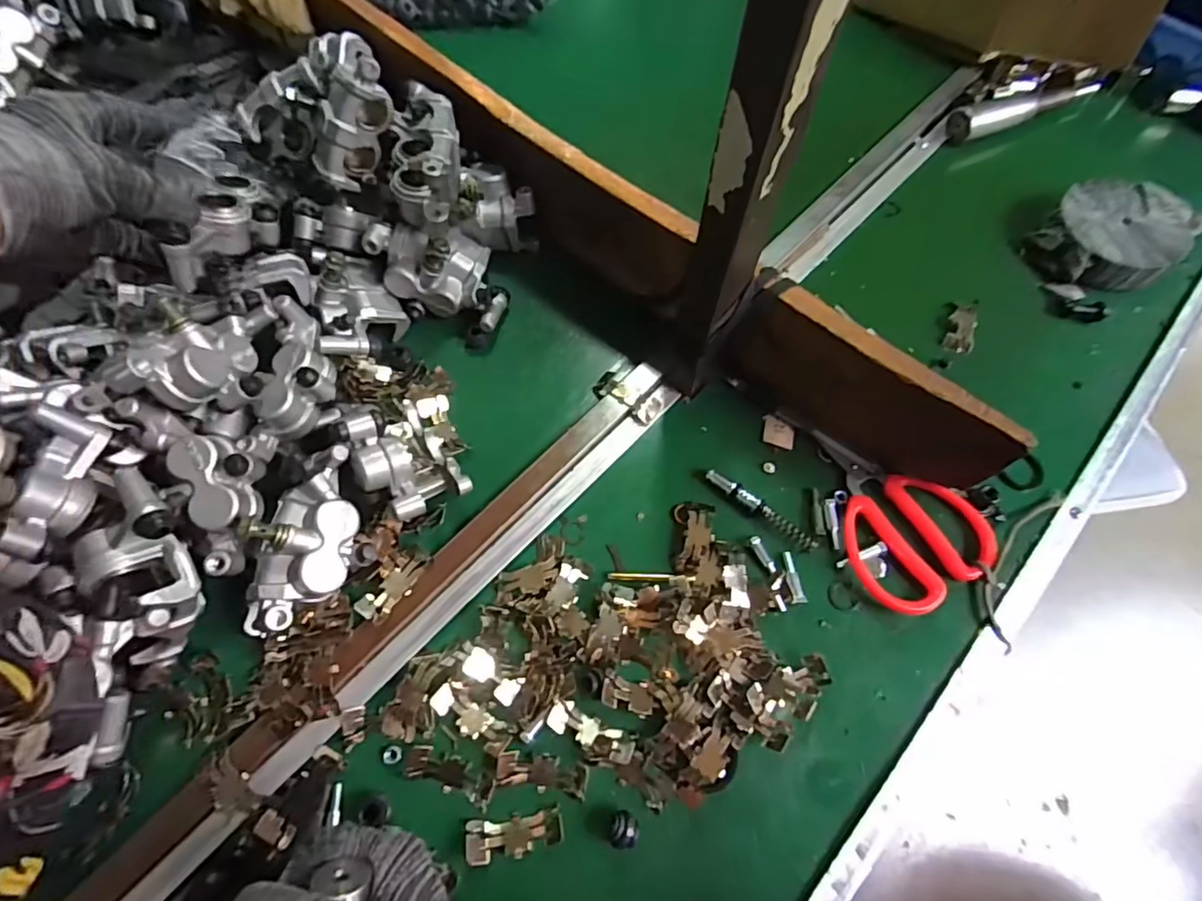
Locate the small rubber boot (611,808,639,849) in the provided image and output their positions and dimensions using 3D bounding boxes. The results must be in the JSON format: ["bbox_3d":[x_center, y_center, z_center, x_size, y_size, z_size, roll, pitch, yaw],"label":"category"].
[{"bbox_3d":[0.013,0.211,0.323,0.015,0.013,0.019,-6,67,-4],"label":"small rubber boot"}]

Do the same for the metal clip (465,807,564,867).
[{"bbox_3d":[-0.048,0.216,0.324,0.054,0.011,0.021,-7,67,-4],"label":"metal clip"}]

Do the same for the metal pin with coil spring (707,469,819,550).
[{"bbox_3d":[0.110,0.040,0.400,0.085,0.007,0.010,37,71,14],"label":"metal pin with coil spring"}]

